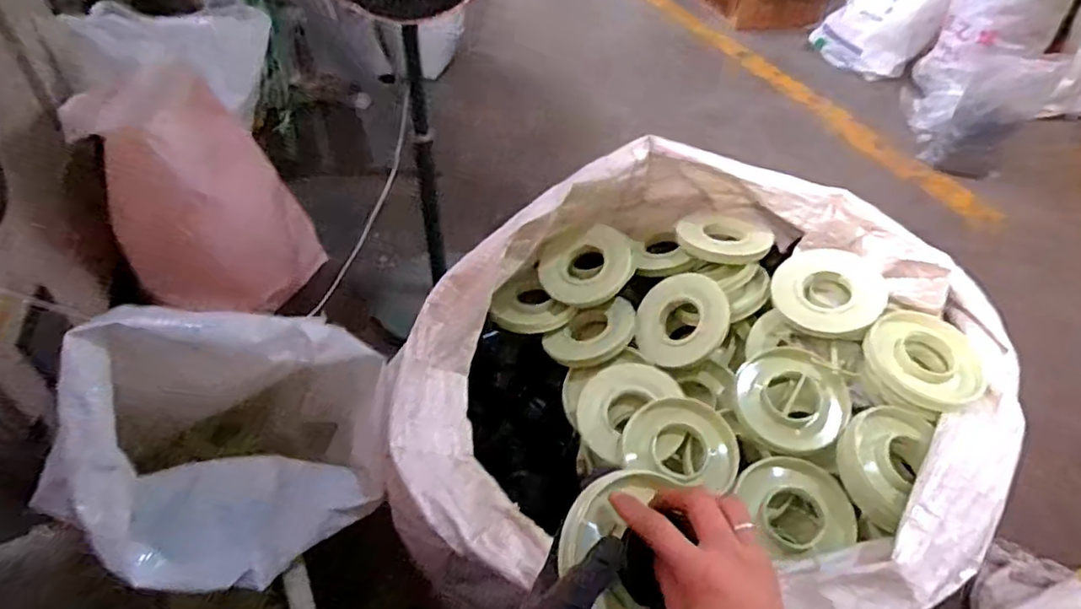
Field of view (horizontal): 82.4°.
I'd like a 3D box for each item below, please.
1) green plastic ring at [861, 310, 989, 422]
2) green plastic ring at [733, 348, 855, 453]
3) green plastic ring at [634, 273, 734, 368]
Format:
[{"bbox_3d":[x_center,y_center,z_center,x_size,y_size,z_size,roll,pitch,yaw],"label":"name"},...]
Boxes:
[{"bbox_3d":[0.449,0.069,0.732,0.122,0.030,0.122,0,62,1],"label":"green plastic ring"},{"bbox_3d":[0.299,0.116,0.743,0.126,0.020,0.123,-2,68,6],"label":"green plastic ring"},{"bbox_3d":[0.188,0.020,0.824,0.124,0.013,0.126,-11,69,30],"label":"green plastic ring"}]

